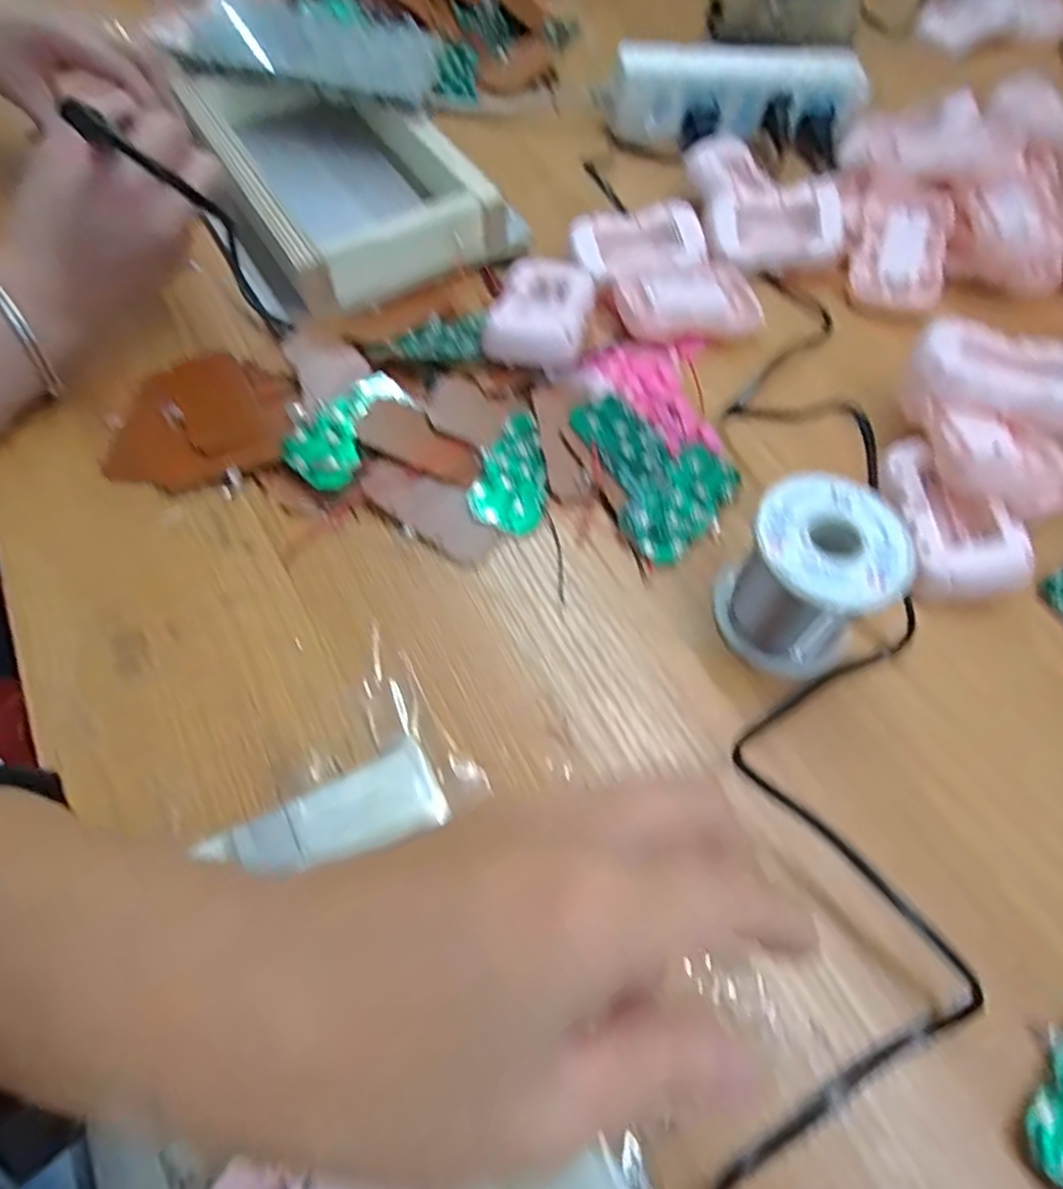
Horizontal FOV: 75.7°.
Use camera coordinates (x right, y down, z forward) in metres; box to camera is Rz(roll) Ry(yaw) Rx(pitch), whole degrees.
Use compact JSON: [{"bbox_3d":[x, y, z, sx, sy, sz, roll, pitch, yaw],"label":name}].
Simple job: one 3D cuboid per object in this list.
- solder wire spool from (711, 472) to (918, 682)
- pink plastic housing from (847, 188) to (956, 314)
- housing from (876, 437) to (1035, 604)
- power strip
[{"bbox_3d":[0.120,-0.007,0.296,0.060,0.059,0.061,-35,67,-20],"label":"solder wire spool"},{"bbox_3d":[0.241,-0.223,0.447,0.057,0.015,0.087,20,80,10],"label":"pink plastic housing"},{"bbox_3d":[0.204,-0.038,0.337,0.049,0.027,0.090,-3,60,-4],"label":"housing"},{"bbox_3d":[0.153,-0.377,0.520,0.183,0.054,0.032,5,60,1],"label":"power strip"}]

